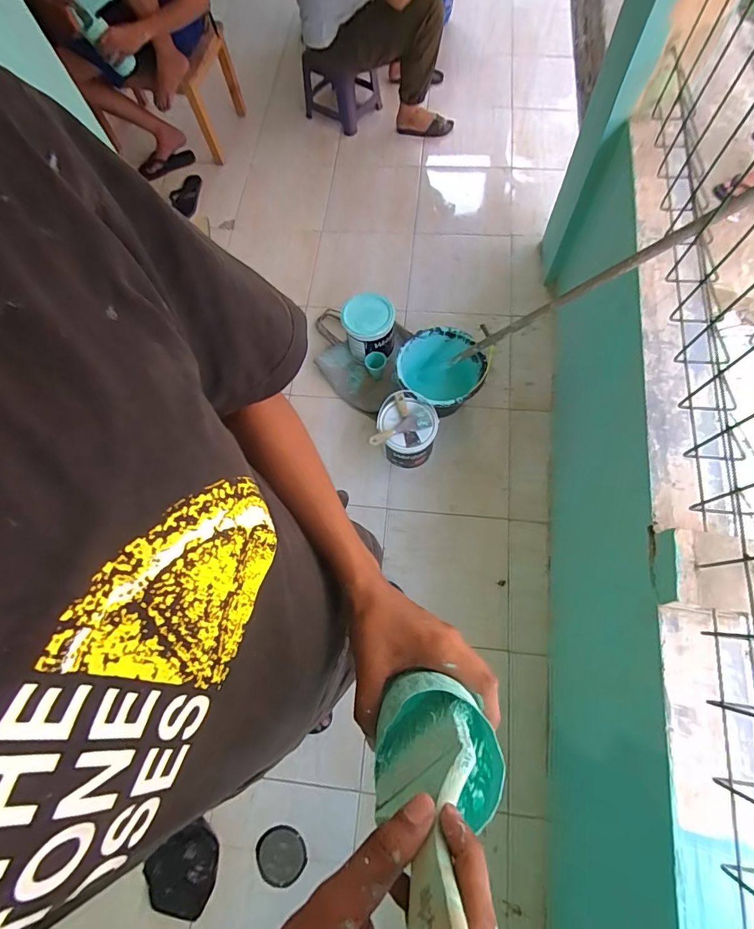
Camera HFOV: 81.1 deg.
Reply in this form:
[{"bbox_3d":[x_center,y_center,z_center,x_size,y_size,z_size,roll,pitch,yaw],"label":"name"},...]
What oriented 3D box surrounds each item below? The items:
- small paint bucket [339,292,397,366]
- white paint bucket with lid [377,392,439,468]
[{"bbox_3d":[-0.027,-0.470,1.548,0.178,0.187,0.168,-1,71,3],"label":"small paint bucket"},{"bbox_3d":[0.092,-0.104,1.421,0.182,0.181,0.177,-1,71,3],"label":"white paint bucket with lid"}]

